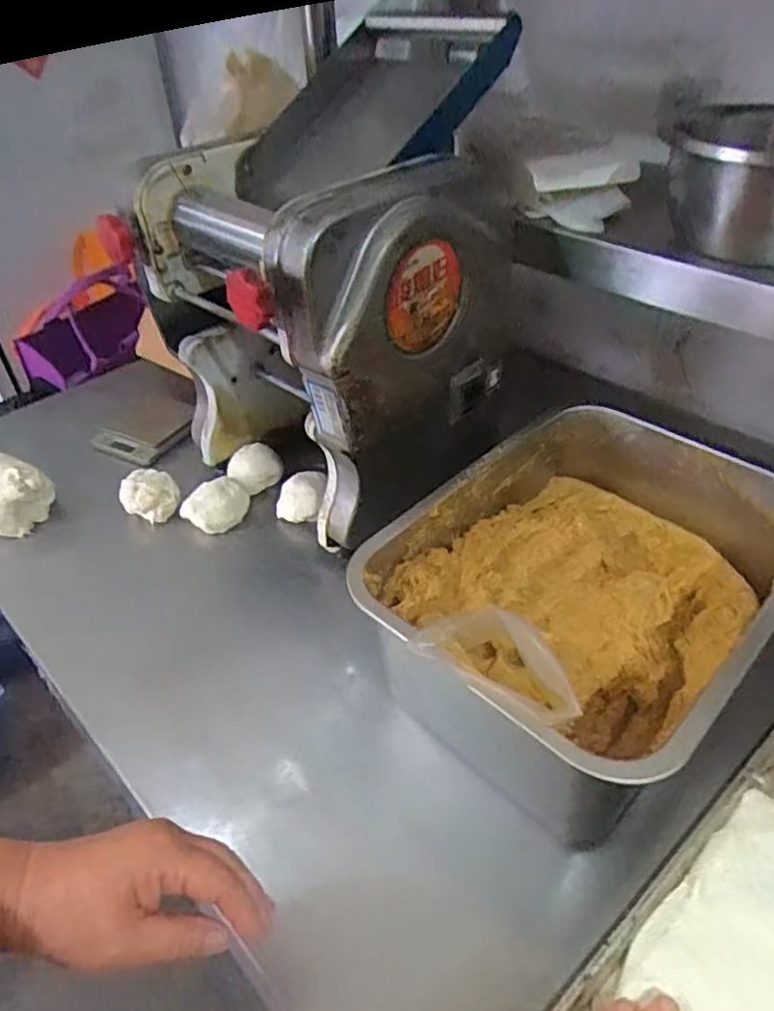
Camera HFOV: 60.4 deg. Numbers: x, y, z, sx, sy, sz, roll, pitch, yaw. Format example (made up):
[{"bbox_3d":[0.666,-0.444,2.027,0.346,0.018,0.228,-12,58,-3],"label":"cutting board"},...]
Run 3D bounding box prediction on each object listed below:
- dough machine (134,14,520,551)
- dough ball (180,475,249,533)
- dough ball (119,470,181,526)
[{"bbox_3d":[-0.035,-0.229,0.702,0.344,0.366,0.321,-31,48,-29],"label":"dough machine"},{"bbox_3d":[-0.200,-0.003,0.774,0.076,0.039,0.058,-16,43,-15],"label":"dough ball"},{"bbox_3d":[-0.282,-0.013,0.790,0.063,0.035,0.072,-20,44,-19],"label":"dough ball"}]

